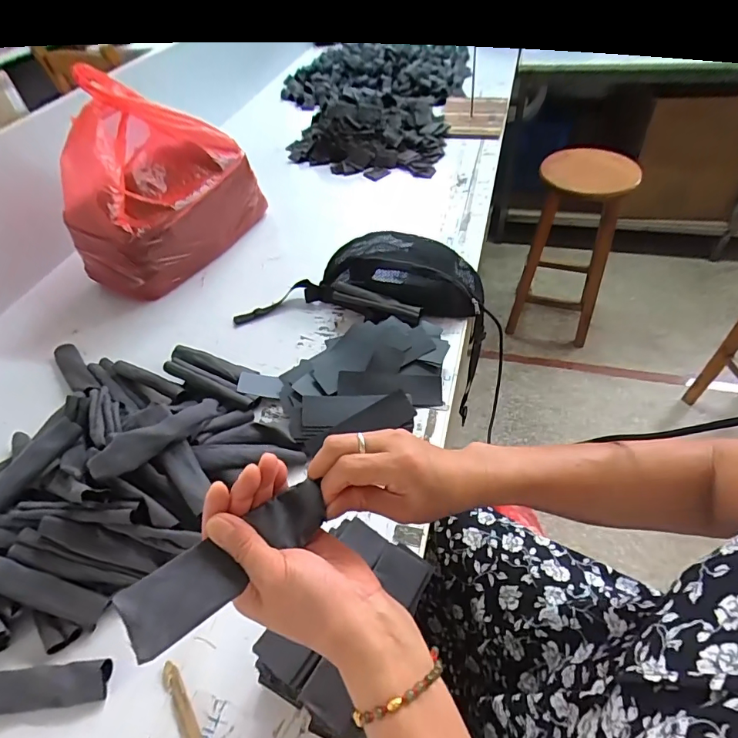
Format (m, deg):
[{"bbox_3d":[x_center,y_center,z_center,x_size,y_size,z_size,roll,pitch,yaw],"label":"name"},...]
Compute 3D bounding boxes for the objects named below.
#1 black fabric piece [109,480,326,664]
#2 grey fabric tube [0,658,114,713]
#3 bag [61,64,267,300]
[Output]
[{"bbox_3d":[-0.091,0.125,0.301,0.136,0.017,0.041,-32,52,-30],"label":"black fabric piece"},{"bbox_3d":[-0.330,0.310,0.437,0.149,0.022,0.034,-7,48,-1],"label":"grey fabric tube"},{"bbox_3d":[-0.375,-0.328,0.827,0.185,0.279,0.305,12,51,16],"label":"bag"}]

